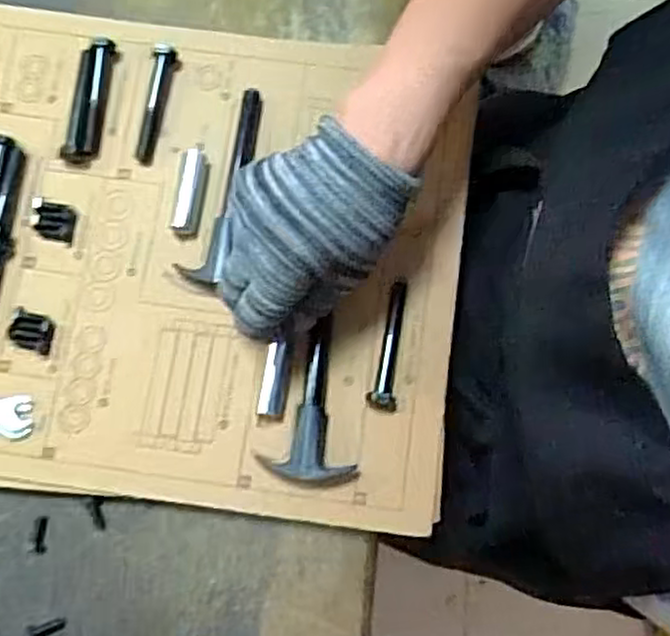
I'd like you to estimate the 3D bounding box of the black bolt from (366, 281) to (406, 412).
[{"bbox_3d":[0.033,0.016,0.415,0.016,0.013,0.077,9,80,2],"label":"black bolt"}]

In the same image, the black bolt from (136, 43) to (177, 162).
[{"bbox_3d":[-0.115,-0.138,0.448,0.012,0.009,0.079,9,80,2],"label":"black bolt"}]

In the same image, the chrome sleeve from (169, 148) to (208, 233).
[{"bbox_3d":[-0.090,-0.080,0.437,0.016,0.010,0.054,11,80,2],"label":"chrome sleeve"}]

